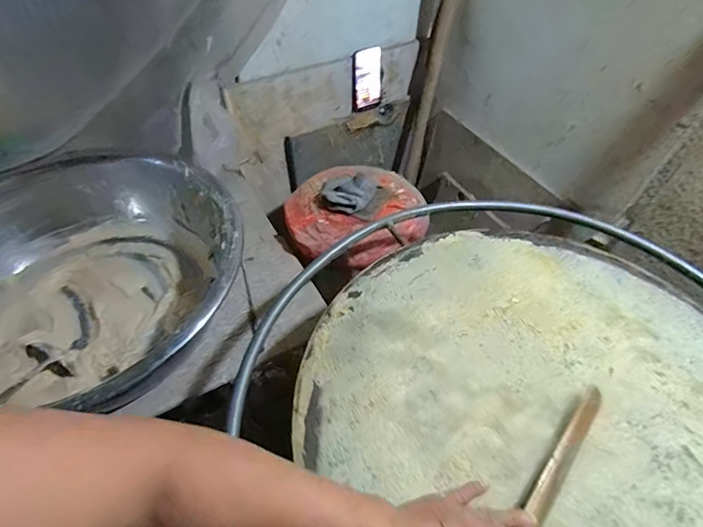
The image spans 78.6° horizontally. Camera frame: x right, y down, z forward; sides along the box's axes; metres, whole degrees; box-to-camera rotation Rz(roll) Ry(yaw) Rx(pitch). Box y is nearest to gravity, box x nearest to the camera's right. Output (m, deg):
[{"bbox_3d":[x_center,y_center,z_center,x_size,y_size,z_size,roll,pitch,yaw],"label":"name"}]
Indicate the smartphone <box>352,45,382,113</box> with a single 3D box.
[{"bbox_3d":[0.043,-0.496,1.164,0.093,0.155,0.014,-21,43,-23],"label":"smartphone"}]

